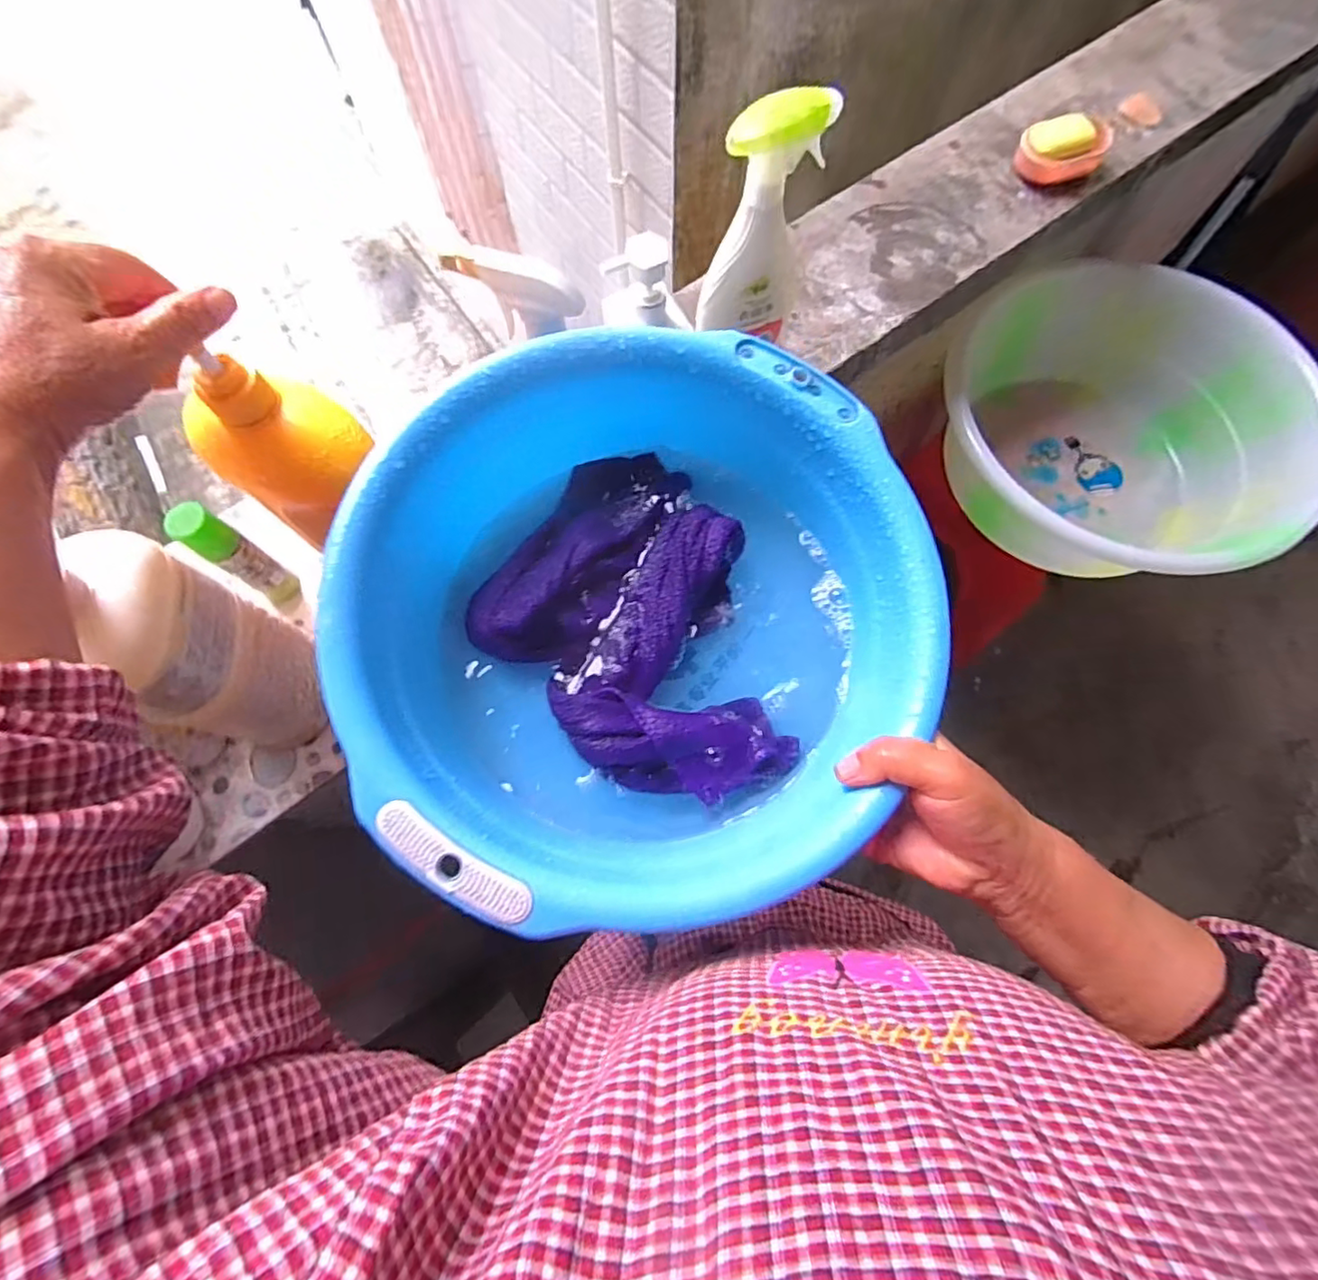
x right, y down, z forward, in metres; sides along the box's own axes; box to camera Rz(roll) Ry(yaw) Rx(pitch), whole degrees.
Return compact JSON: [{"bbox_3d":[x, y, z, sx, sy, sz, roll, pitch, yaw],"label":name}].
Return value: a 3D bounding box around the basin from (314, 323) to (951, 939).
[{"bbox_3d":[-0.005,-0.009,0.363,0.312,0.128,0.308,0,72,1],"label":"basin"}]

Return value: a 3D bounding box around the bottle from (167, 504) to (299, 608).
[{"bbox_3d":[-0.363,-0.072,0.519,0.033,0.122,0.031,38,76,12],"label":"bottle"}]

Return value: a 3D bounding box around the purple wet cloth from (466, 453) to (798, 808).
[{"bbox_3d":[-0.002,-0.010,0.390,0.229,0.039,0.174,43,77,13],"label":"purple wet cloth"}]

